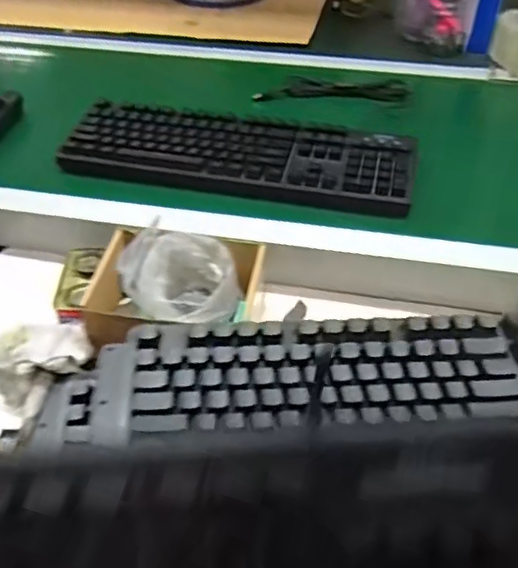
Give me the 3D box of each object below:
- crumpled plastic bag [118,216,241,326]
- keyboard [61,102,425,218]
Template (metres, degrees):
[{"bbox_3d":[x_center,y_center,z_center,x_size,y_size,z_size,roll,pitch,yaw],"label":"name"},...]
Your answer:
[{"bbox_3d":[-0.075,-0.004,0.616,0.115,0.074,0.087,17,46,18],"label":"crumpled plastic bag"},{"bbox_3d":[-0.026,-0.166,0.770,0.425,0.033,0.135,8,44,9],"label":"keyboard"}]

